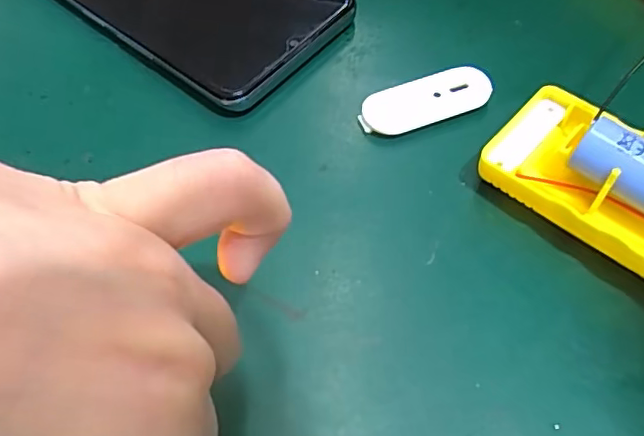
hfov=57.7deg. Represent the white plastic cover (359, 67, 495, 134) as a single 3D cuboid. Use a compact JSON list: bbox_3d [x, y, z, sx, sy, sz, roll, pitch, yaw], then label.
[{"bbox_3d":[0.038,-0.043,0.214,0.049,0.007,0.017,-17,63,-11],"label":"white plastic cover"}]

